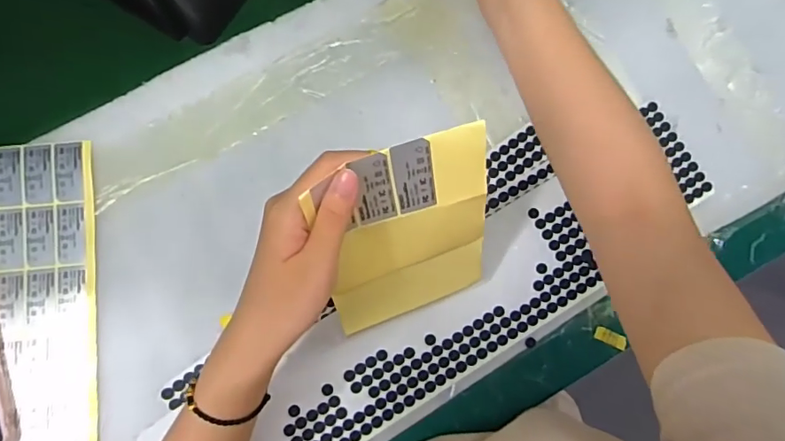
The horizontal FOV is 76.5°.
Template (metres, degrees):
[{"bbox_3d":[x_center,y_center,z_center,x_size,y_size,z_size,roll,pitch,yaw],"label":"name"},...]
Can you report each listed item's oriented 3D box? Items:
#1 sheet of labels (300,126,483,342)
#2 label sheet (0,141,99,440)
[{"bbox_3d":[0.010,0.017,0.346,0.114,0.166,0.010,-17,48,-6],"label":"sheet of labels"},{"bbox_3d":[-0.319,0.071,0.432,0.118,0.007,0.277,-4,82,-5],"label":"label sheet"}]

